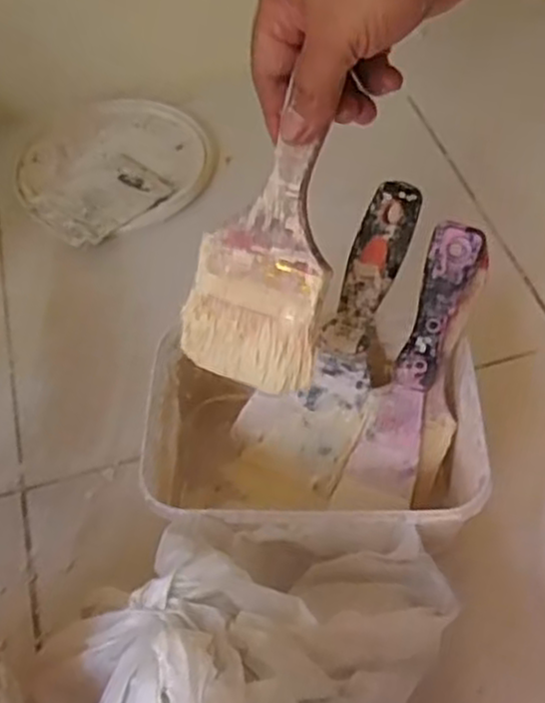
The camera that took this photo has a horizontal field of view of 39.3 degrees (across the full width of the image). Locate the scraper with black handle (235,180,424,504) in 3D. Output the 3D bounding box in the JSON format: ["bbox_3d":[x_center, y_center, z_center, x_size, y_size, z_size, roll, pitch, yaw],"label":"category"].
[{"bbox_3d":[0.039,-0.009,0.470,0.074,0.193,0.018,27,21,20],"label":"scraper with black handle"}]

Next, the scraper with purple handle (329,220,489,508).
[{"bbox_3d":[0.084,0.012,0.447,0.039,0.174,0.026,20,13,16],"label":"scraper with purple handle"}]

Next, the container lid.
[{"bbox_3d":[-0.143,-0.171,0.692,0.172,0.015,0.171,-1,55,2],"label":"container lid"}]

